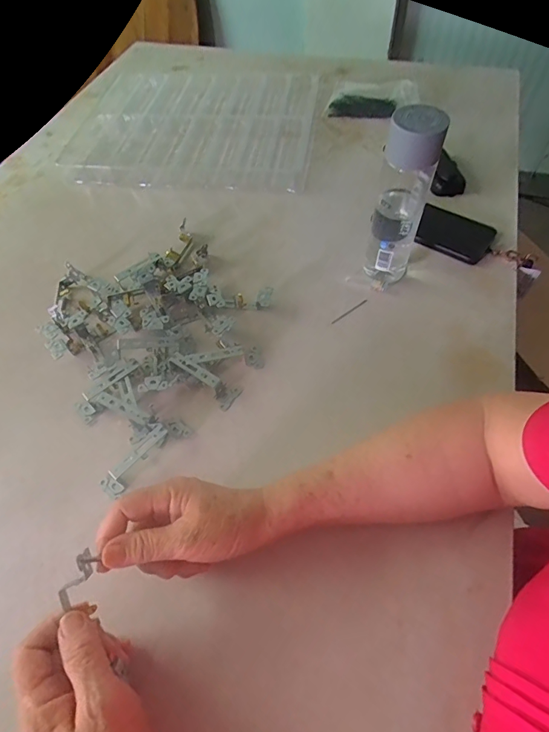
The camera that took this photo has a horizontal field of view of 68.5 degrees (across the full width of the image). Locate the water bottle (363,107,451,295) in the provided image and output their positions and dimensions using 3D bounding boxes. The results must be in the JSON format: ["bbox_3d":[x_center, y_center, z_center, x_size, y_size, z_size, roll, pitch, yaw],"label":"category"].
[{"bbox_3d":[0.144,-0.185,0.464,0.051,0.207,0.059,26,64,18],"label":"water bottle"}]

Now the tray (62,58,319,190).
[{"bbox_3d":[-0.147,-0.462,0.758,0.445,0.019,0.353,7,60,8],"label":"tray"}]

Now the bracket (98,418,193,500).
[{"bbox_3d":[-0.137,0.092,0.423,0.104,0.025,0.026,-41,65,-19],"label":"bracket"}]

